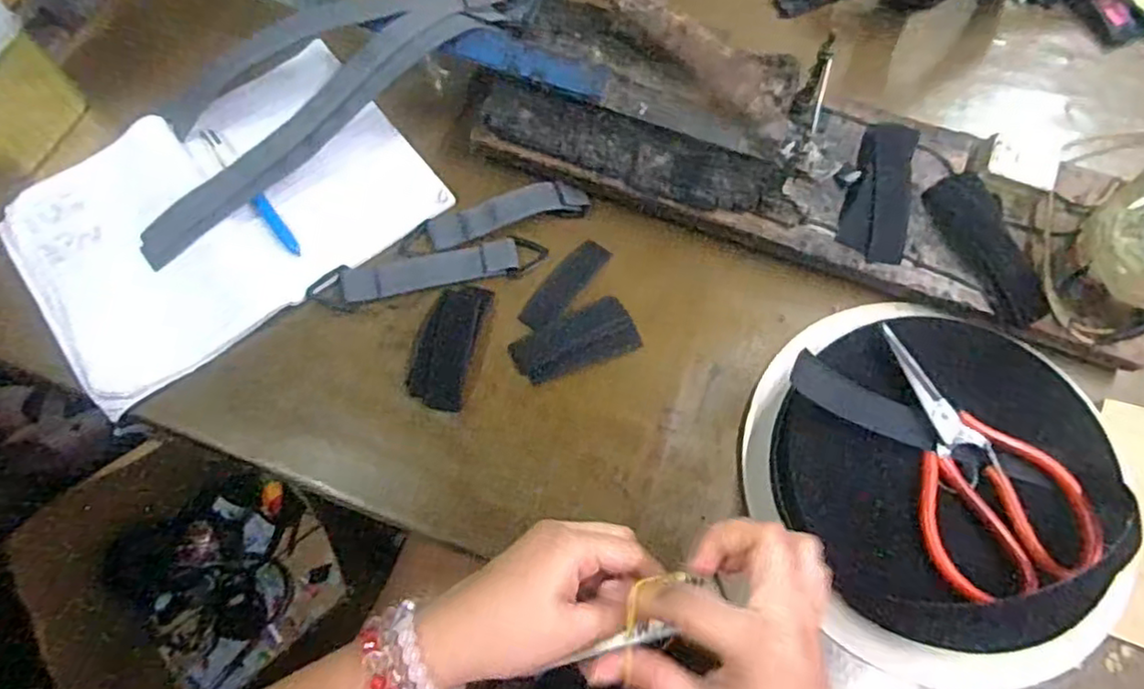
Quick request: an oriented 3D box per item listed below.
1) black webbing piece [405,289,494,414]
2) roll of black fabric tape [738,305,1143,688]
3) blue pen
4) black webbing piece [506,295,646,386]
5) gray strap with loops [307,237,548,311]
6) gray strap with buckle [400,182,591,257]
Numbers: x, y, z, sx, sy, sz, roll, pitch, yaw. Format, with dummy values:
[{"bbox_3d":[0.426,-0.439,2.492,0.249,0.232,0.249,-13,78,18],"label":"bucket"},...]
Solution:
[{"bbox_3d":[-0.091,0.000,0.481,0.043,0.007,0.093,13,68,5],"label":"black webbing piece"},{"bbox_3d":[0.240,0.084,0.420,0.242,0.059,0.234,0,68,-1],"label":"roll of black fabric tape"},{"bbox_3d":[-0.257,-0.123,0.523,0.013,0.009,0.146,-37,73,-14],"label":"blue pen"},{"bbox_3d":[0.001,-0.002,0.484,0.091,0.004,0.045,-20,69,-9],"label":"black webbing piece"},{"bbox_3d":[-0.108,-0.054,0.496,0.173,0.008,0.029,-11,68,-5],"label":"gray strap with loops"},{"bbox_3d":[-0.060,-0.101,0.507,0.144,0.013,0.034,-13,68,-6],"label":"gray strap with buckle"}]

